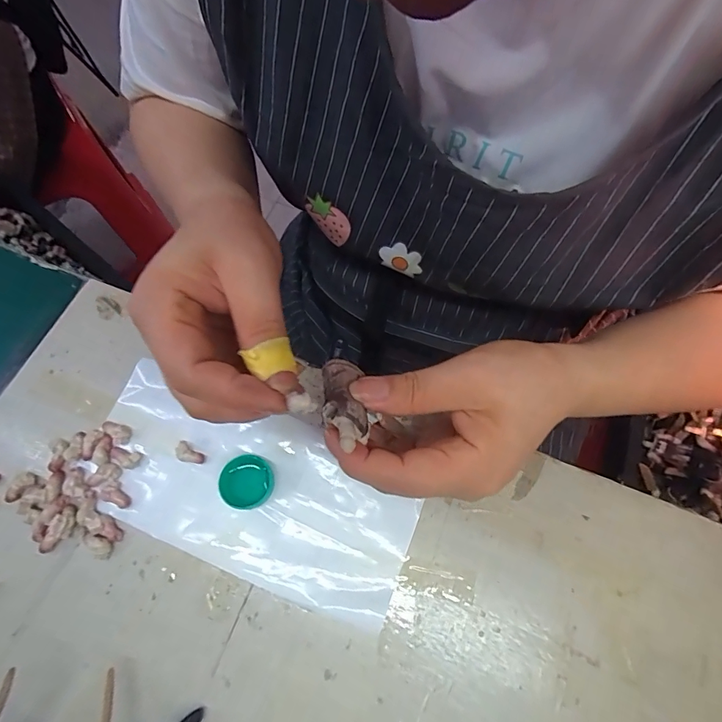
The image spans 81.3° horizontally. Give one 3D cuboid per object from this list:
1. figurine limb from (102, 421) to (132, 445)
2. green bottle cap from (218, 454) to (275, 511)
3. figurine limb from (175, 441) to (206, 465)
[{"bbox_3d":[-0.161,0.046,0.275,0.019,0.010,0.012,23,68,7],"label":"figurine limb"},{"bbox_3d":[-0.071,0.077,0.265,0.032,0.011,0.032,1,67,-2],"label":"green bottle cap"},{"bbox_3d":[-0.111,0.061,0.272,0.019,0.010,0.011,34,70,12],"label":"figurine limb"}]

